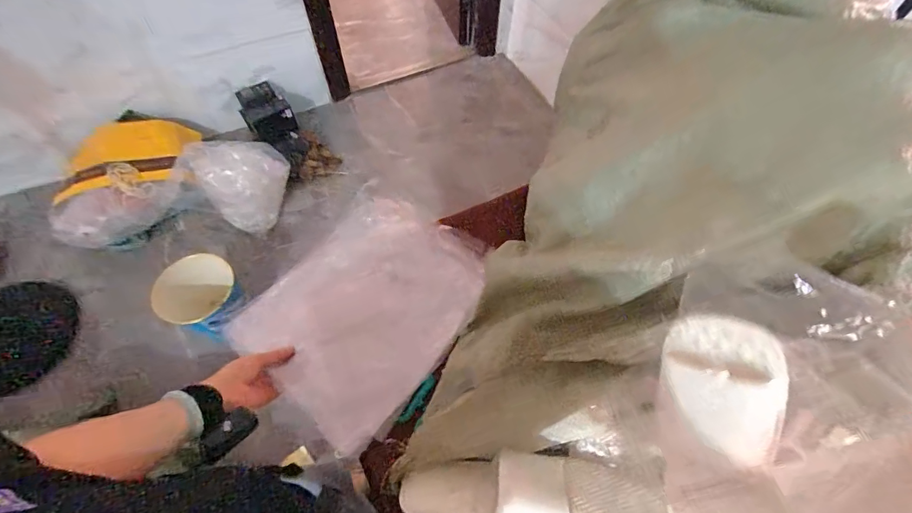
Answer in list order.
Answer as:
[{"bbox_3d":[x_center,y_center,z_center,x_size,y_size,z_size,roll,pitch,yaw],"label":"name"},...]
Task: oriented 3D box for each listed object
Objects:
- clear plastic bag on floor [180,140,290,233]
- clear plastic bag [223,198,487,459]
[{"bbox_3d":[-0.799,-0.275,1.617,0.323,0.346,0.172,-23,63,-13],"label":"clear plastic bag on floor"},{"bbox_3d":[-0.144,0.079,0.717,0.301,0.042,0.391,33,65,17],"label":"clear plastic bag"}]

